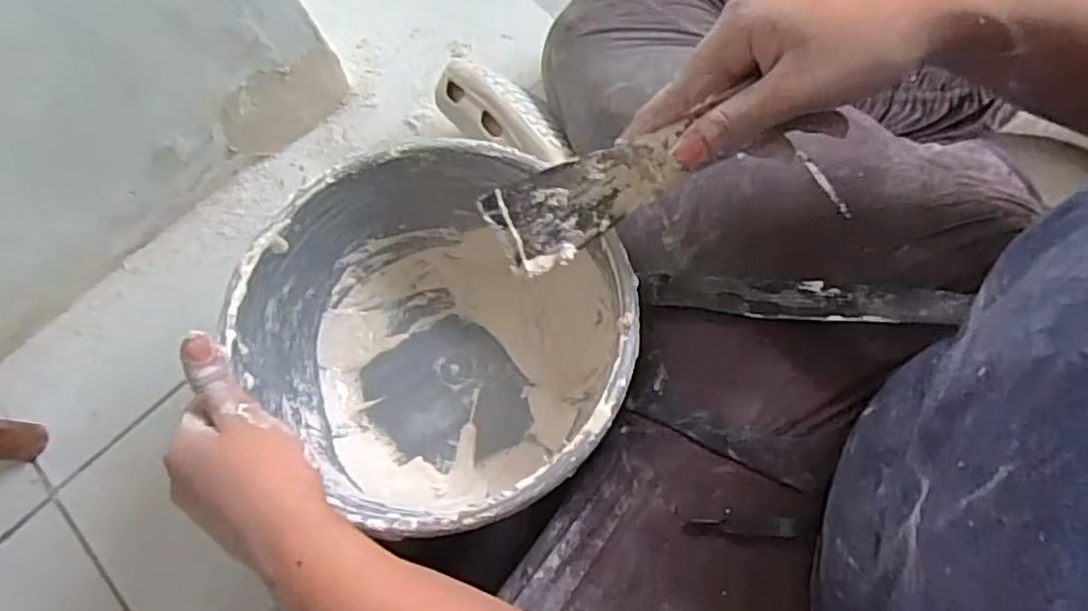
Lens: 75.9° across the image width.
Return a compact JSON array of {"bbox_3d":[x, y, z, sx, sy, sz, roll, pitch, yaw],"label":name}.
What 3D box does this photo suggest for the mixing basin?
[{"bbox_3d":[-0.065,0.022,0.449,0.209,0.125,0.227,-1,72,2],"label":"mixing basin"}]

